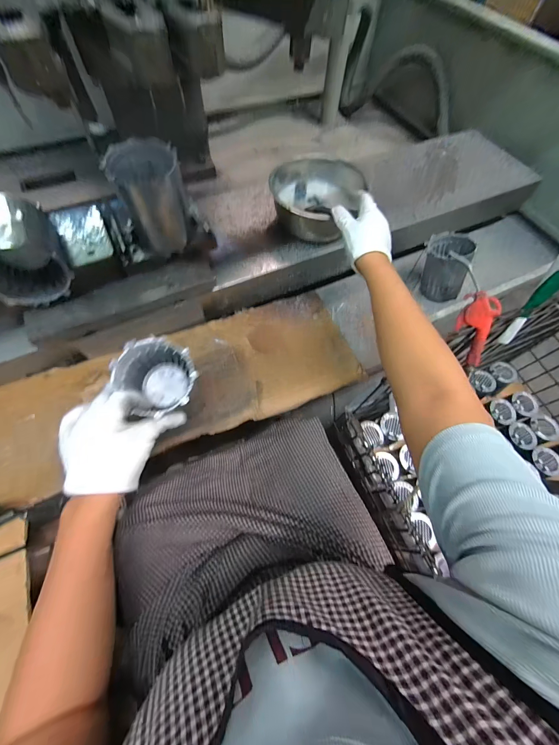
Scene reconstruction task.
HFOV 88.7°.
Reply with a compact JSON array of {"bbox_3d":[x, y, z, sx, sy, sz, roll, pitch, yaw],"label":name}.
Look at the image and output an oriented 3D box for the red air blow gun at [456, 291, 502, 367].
[{"bbox_3d":[0.360,-0.077,0.523,0.046,0.051,0.135,-8,106,-7],"label":"red air blow gun"}]

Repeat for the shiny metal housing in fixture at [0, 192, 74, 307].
[{"bbox_3d":[-0.368,-0.176,0.402,0.098,0.095,0.138,-28,70,-15],"label":"shiny metal housing in fixture"}]

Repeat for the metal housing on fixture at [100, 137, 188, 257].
[{"bbox_3d":[-0.189,-0.261,0.431,0.096,0.118,0.094,-12,67,-9],"label":"metal housing on fixture"}]

